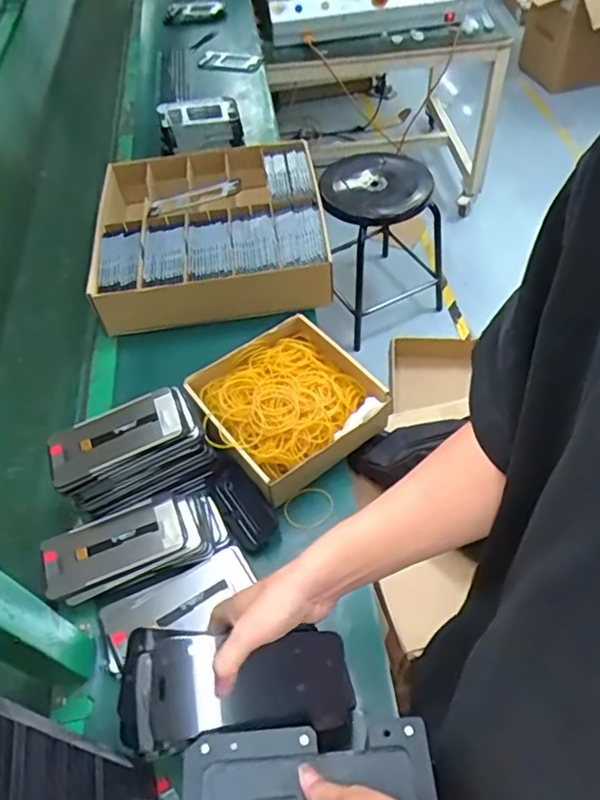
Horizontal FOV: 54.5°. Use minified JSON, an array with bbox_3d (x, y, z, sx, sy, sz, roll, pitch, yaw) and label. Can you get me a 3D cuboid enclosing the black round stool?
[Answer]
[{"bbox_3d":[0.268,-0.452,1.765,0.390,0.442,0.351,1,53,4],"label":"black round stool"}]

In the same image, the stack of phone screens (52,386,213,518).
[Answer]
[{"bbox_3d":[-0.198,0.068,0.697,0.175,0.101,0.094,-17,54,-9],"label":"stack of phone screens"}]

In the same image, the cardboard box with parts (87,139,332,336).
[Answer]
[{"bbox_3d":[-0.147,-0.283,0.965,0.358,0.094,0.375,-8,53,-2],"label":"cardboard box with parts"}]

